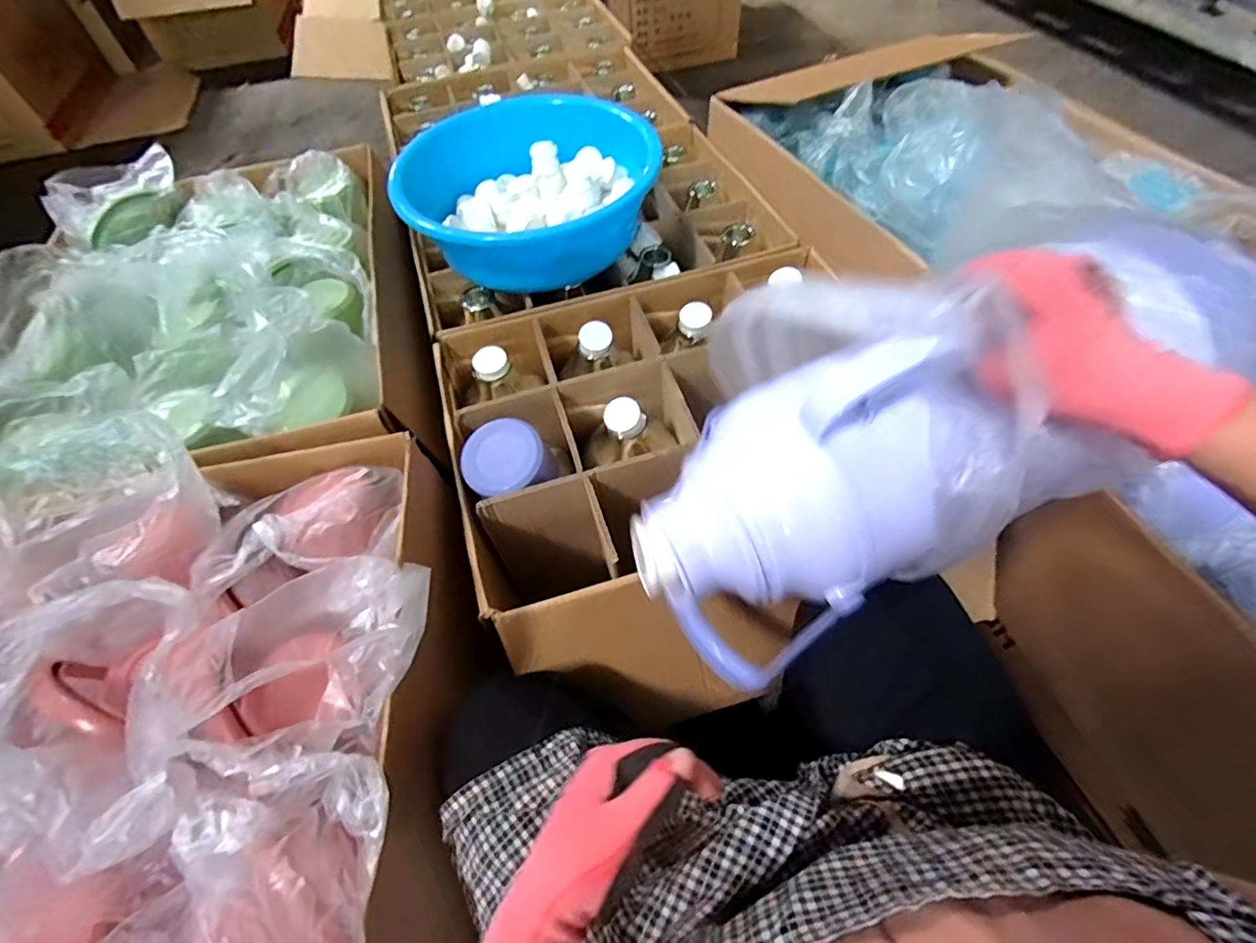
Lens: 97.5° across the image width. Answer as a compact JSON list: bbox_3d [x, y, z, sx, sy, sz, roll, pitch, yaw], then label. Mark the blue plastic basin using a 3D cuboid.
[{"bbox_3d":[-0.141,-0.421,0.860,0.367,0.164,0.300,0,56,3],"label":"blue plastic basin"}]

